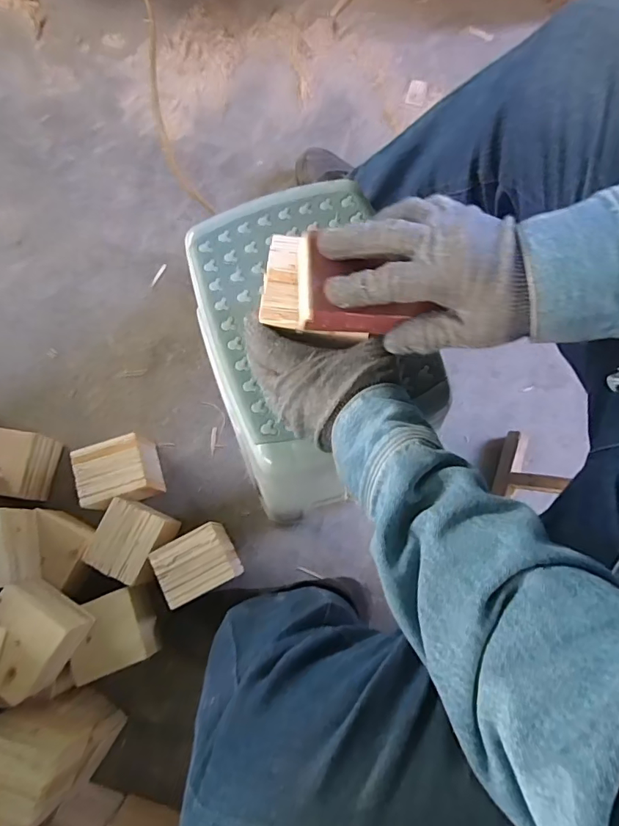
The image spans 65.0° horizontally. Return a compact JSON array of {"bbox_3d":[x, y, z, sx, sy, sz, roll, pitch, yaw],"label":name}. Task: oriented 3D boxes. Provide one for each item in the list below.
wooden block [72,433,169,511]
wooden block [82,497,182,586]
[{"bbox_3d":[-0.279,0.090,0.723,0.101,0.099,0.085,-23,77,-5],"label":"wooden block"},{"bbox_3d":[-0.251,0.180,0.695,0.082,0.087,0.100,23,77,7],"label":"wooden block"}]

